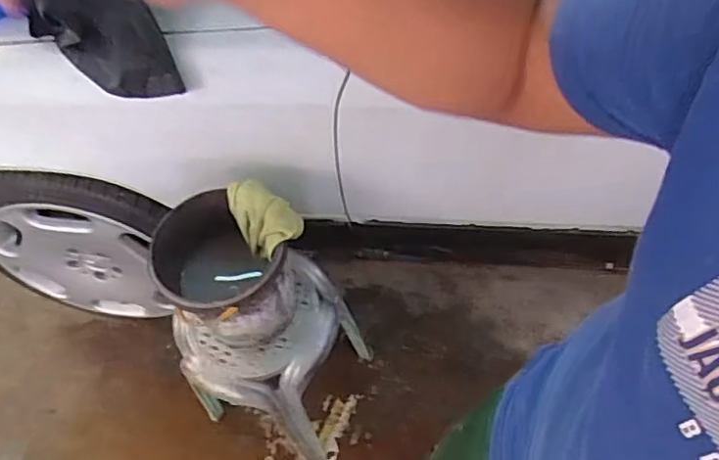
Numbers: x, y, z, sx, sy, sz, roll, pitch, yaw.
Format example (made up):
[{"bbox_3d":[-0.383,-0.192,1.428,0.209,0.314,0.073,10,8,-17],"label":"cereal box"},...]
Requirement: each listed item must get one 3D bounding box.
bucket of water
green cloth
[{"bbox_3d":[-0.238,0.091,1.074,0.204,0.223,0.218,-41,62,-20],"label":"bucket of water"},{"bbox_3d":[-0.164,-0.021,1.033,0.090,0.095,0.153,-38,61,-18],"label":"green cloth"}]

